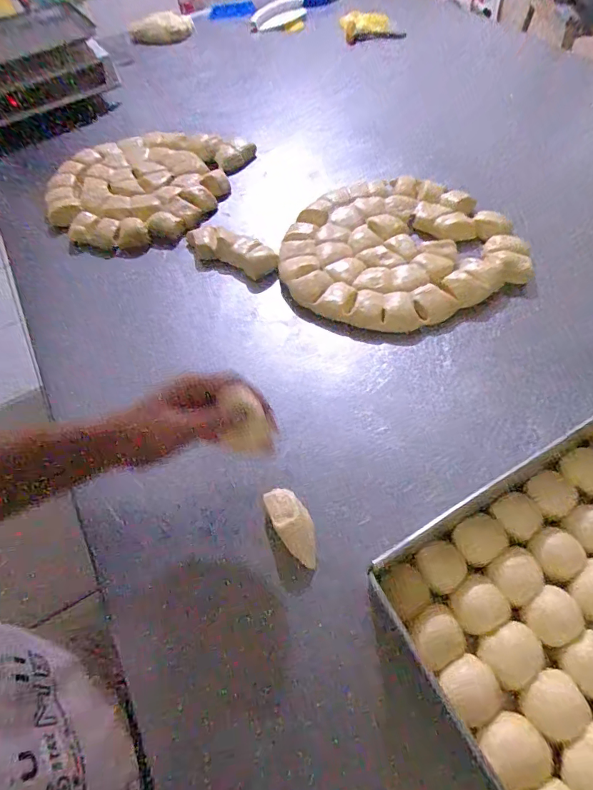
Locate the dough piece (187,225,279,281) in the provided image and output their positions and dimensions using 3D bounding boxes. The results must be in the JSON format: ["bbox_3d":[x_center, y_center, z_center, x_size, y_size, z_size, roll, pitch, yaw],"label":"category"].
[{"bbox_3d":[-0.091,-0.200,0.617,0.140,0.028,0.044,27,62,21],"label":"dough piece"}]

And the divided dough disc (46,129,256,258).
[{"bbox_3d":[-0.254,-0.340,0.713,0.314,0.046,0.288,6,57,9],"label":"divided dough disc"}]

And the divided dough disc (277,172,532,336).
[{"bbox_3d":[0.131,-0.200,0.598,0.298,0.030,0.266,-13,56,-4],"label":"divided dough disc"}]

